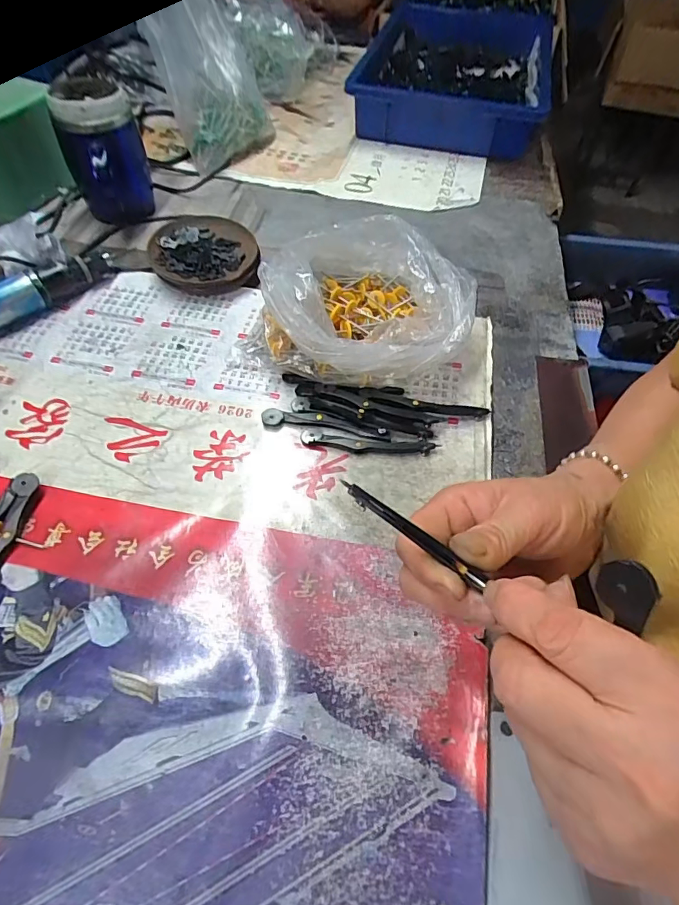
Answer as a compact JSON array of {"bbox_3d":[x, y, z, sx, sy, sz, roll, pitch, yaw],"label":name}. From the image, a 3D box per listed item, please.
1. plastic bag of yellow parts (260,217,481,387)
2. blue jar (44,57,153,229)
[{"bbox_3d":[0.028,-0.135,0.449,0.181,0.087,0.164,21,57,13],"label":"plastic bag of yellow parts"},{"bbox_3d":[-0.271,-0.337,0.545,0.084,0.117,0.092,-10,56,-8],"label":"blue jar"}]

